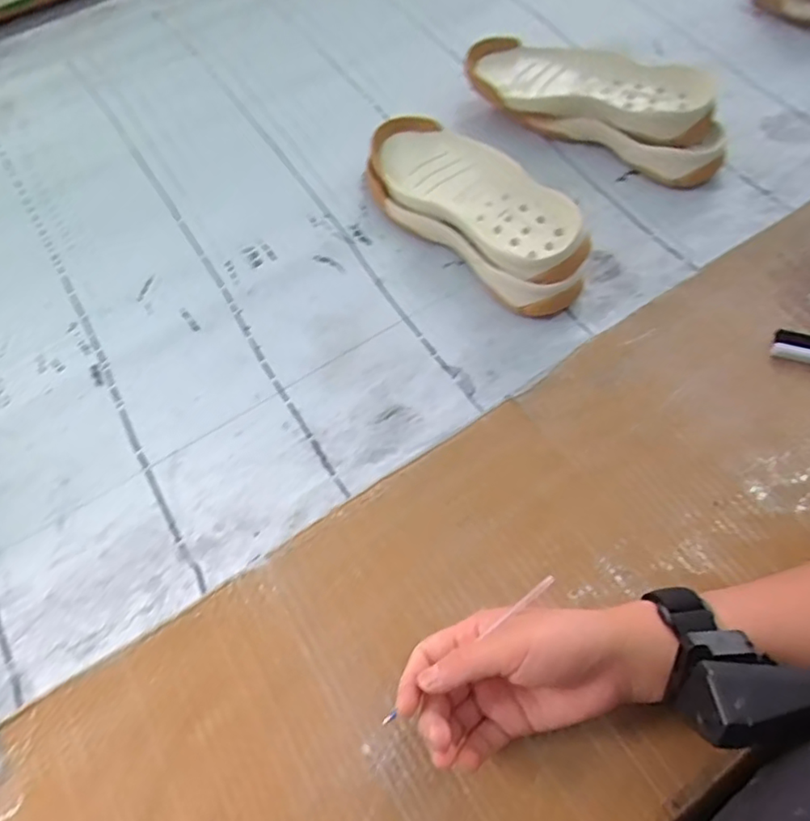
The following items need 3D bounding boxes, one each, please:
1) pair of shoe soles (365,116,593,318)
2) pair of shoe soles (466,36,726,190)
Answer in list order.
[{"bbox_3d":[0.064,-0.190,0.545,0.104,0.068,0.254,-40,68,-17],"label":"pair of shoe soles"},{"bbox_3d":[0.196,-0.312,0.592,0.258,0.073,0.075,30,67,17],"label":"pair of shoe soles"}]

